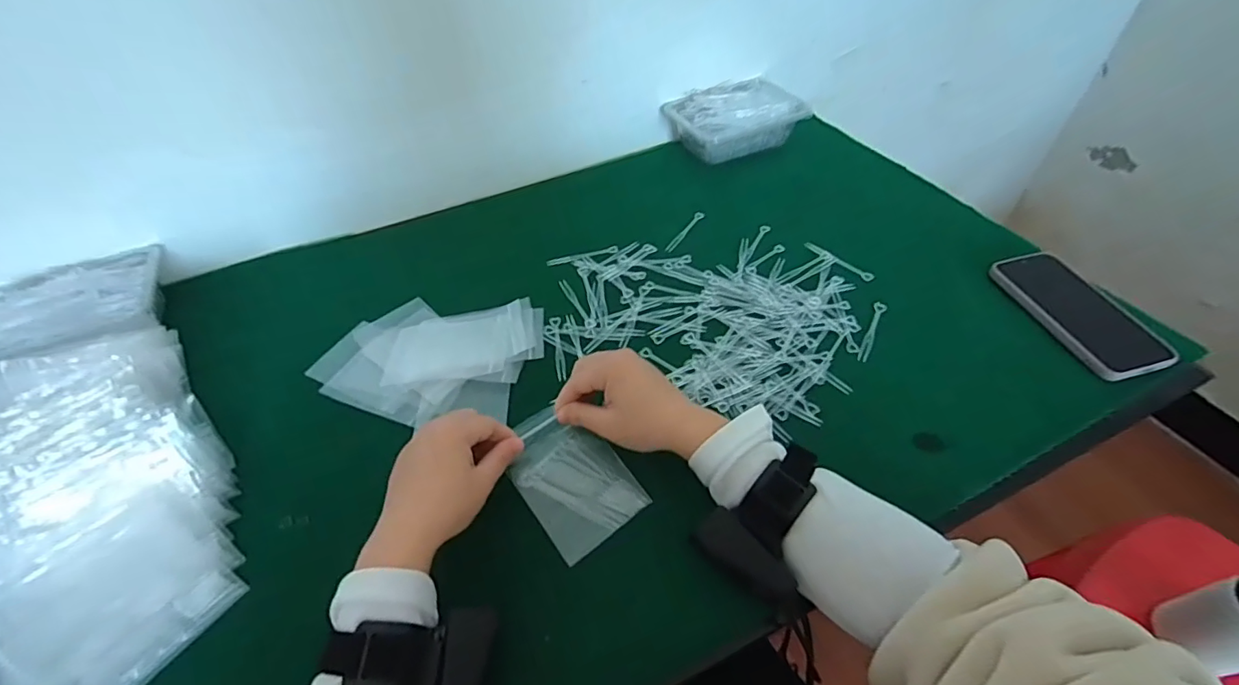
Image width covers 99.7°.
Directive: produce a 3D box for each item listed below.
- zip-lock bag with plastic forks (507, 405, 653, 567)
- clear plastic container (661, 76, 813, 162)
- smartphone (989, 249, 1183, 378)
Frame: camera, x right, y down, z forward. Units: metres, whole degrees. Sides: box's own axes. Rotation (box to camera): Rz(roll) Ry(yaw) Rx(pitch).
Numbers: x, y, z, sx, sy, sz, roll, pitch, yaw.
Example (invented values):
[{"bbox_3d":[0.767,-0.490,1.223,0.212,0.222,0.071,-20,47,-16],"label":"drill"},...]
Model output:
[{"bbox_3d":[-0.040,0.106,0.422,0.080,0.006,0.113,-34,72,-19],"label":"zip-lock bag with plastic forks"},{"bbox_3d":[0.167,-0.317,0.755,0.174,0.066,0.120,-20,50,-13],"label":"clear plastic container"},{"bbox_3d":[0.458,-0.033,0.519,0.085,0.015,0.159,-14,49,-8],"label":"smartphone"}]

